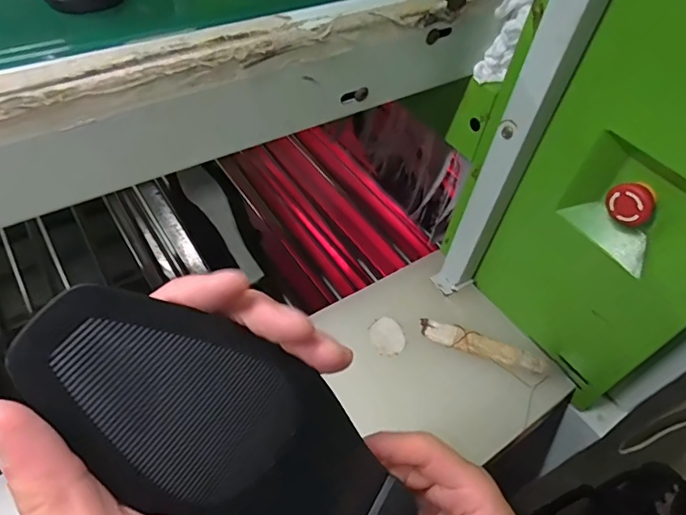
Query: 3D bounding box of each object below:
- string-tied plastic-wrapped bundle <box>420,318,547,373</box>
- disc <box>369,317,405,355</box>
[{"bbox_3d":[0.161,0.103,0.554,0.145,0.012,0.026,18,53,8],"label":"string-tied plastic-wrapped bundle"},{"bbox_3d":[0.053,0.092,0.558,0.040,0.005,0.045,-28,60,-25],"label":"disc"}]

